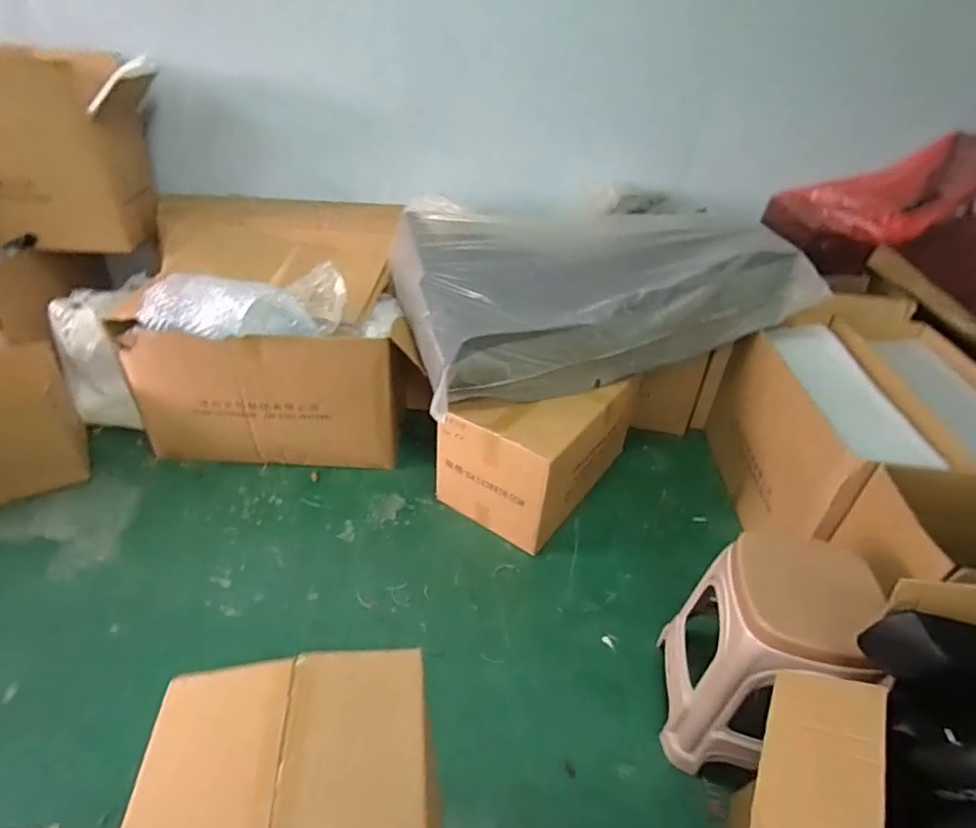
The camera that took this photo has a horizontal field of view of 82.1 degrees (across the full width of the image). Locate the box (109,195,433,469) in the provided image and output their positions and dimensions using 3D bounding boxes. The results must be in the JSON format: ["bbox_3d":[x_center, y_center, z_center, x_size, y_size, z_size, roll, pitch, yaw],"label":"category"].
[{"bbox_3d":[-0.658,-0.274,1.857,0.818,0.675,0.622,-1,37,-7],"label":"box"}]

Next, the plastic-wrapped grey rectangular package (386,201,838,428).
[{"bbox_3d":[0.337,-0.438,1.834,1.215,0.371,0.664,-8,39,-16],"label":"plastic-wrapped grey rectangular package"}]

